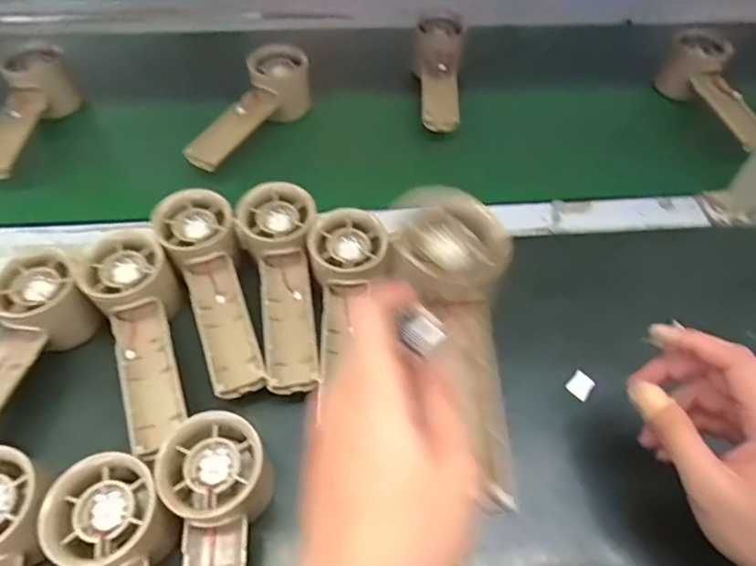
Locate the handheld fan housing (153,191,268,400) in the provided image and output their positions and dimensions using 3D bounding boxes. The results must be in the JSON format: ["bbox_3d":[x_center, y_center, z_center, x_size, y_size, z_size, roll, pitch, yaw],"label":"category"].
[{"bbox_3d":[-0.112,0.001,0.367,0.055,0.039,0.155,-23,60,-16],"label":"handheld fan housing"}]

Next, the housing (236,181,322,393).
[{"bbox_3d":[-0.065,-0.002,0.368,0.053,0.034,0.153,-9,57,-8],"label":"housing"}]

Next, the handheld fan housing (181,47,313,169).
[{"bbox_3d":[-0.123,-0.172,0.500,0.052,0.052,0.139,30,61,17],"label":"handheld fan housing"}]

